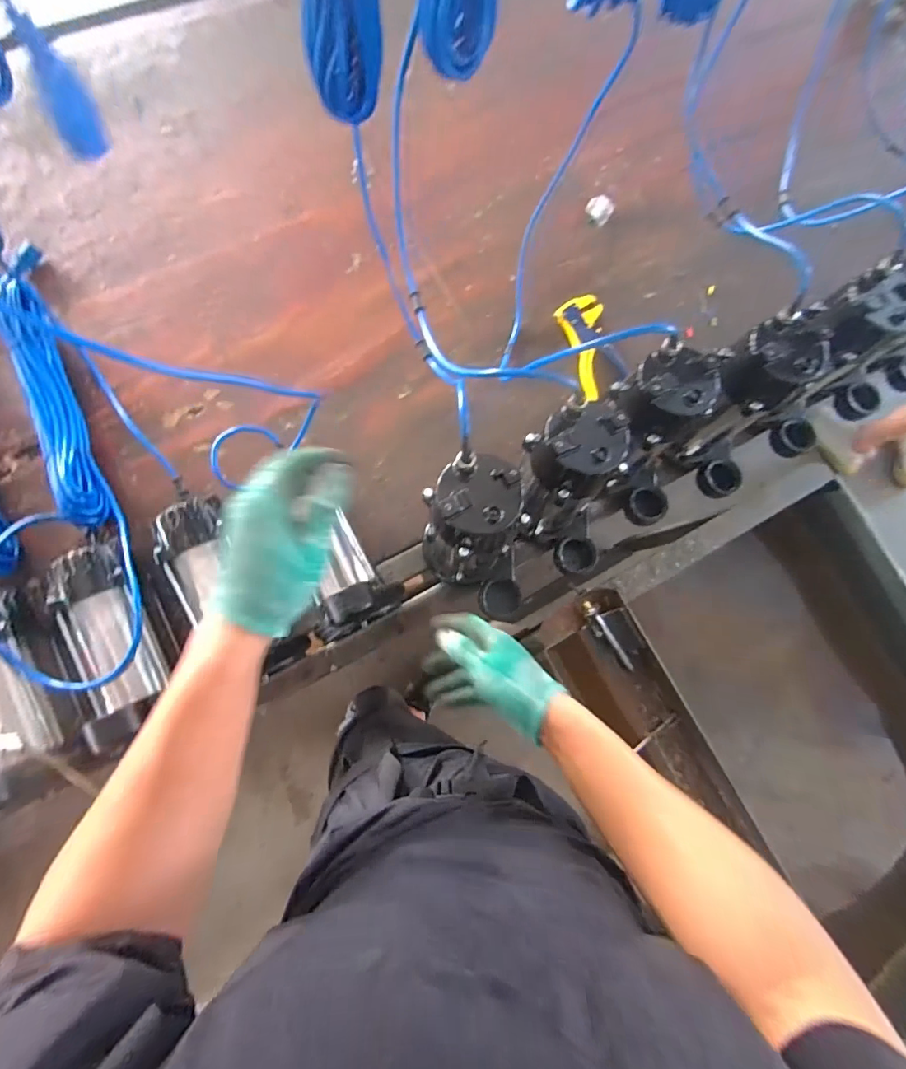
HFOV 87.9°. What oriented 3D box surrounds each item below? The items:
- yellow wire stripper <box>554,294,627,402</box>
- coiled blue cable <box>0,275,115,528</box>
[{"bbox_3d":[0.218,-0.298,0.740,0.068,0.029,0.166,-14,83,-7],"label":"yellow wire stripper"},{"bbox_3d":[-0.533,-0.176,0.637,0.060,0.061,0.358,-22,82,-9],"label":"coiled blue cable"}]

